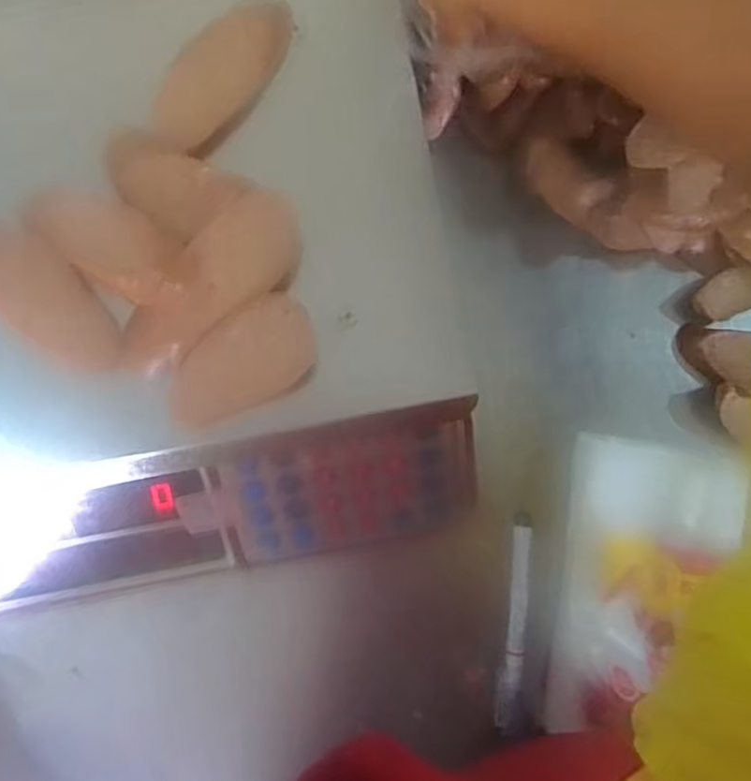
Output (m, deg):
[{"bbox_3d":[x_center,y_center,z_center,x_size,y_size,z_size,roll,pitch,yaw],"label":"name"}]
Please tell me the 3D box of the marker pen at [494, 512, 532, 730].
[{"bbox_3d":[0.087,0.144,0.450,0.012,0.011,0.131,7,86,-2],"label":"marker pen"}]

